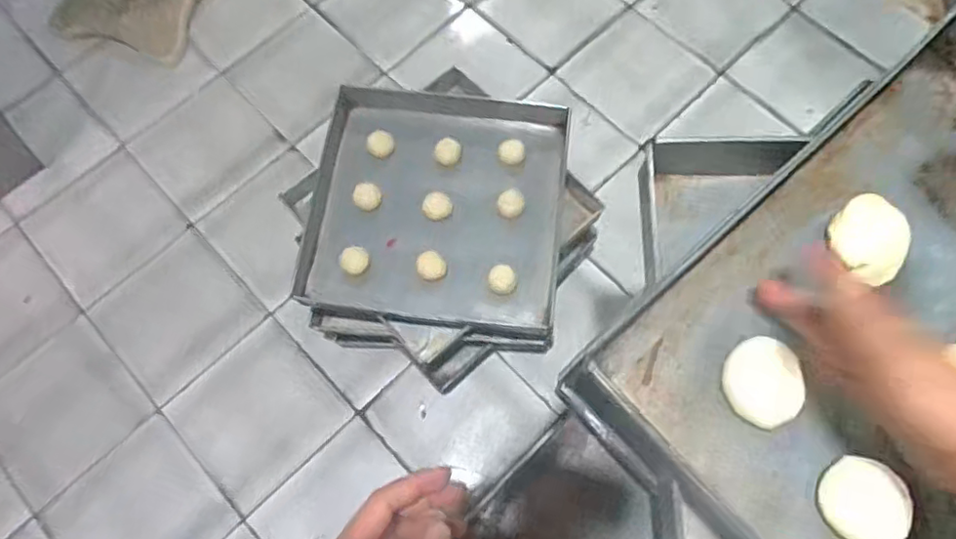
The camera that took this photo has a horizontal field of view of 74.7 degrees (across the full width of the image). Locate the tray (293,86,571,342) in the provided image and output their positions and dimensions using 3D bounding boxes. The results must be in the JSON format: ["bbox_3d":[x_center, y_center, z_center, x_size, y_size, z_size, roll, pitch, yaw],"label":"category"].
[{"bbox_3d":[-0.095,-0.119,1.201,0.434,0.080,0.428,7,71,4],"label":"tray"}]

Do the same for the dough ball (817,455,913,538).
[{"bbox_3d":[0.263,0.158,0.427,0.048,0.026,0.056,11,72,6],"label":"dough ball"}]

